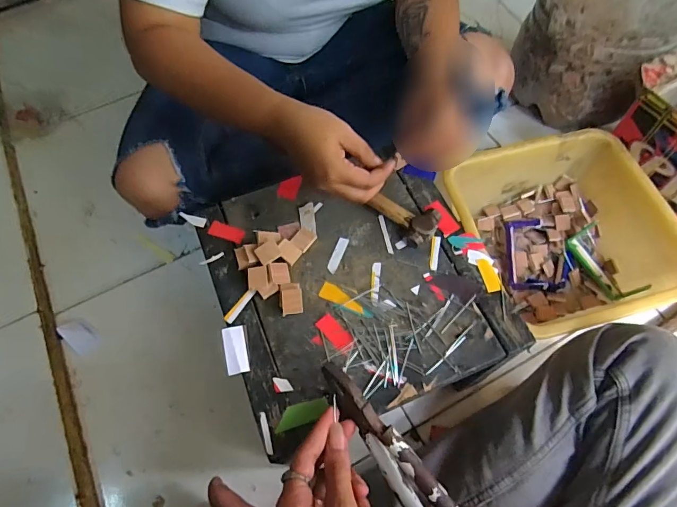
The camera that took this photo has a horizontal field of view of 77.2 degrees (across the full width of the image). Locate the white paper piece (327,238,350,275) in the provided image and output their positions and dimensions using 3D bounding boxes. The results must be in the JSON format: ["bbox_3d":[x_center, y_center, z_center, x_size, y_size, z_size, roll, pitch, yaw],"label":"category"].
[{"bbox_3d":[-0.001,0.001,0.455,0.011,0.004,0.043,18,65,11],"label":"white paper piece"}]

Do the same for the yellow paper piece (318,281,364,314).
[{"bbox_3d":[0.005,0.045,0.433,0.049,0.004,0.017,23,66,13],"label":"yellow paper piece"}]

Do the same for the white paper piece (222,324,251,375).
[{"bbox_3d":[-0.099,0.092,0.409,0.021,0.008,0.045,-13,63,-4],"label":"white paper piece"}]

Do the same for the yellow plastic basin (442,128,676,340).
[{"bbox_3d":[0.309,-0.019,0.614,0.267,0.124,0.273,-15,63,-5],"label":"yellow plastic basin"}]

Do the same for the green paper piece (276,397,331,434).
[{"bbox_3d":[-0.033,0.147,0.388,0.049,0.006,0.018,-16,63,-6],"label":"green paper piece"}]

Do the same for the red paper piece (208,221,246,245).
[{"bbox_3d":[-0.125,-0.024,0.476,0.041,0.004,0.018,16,65,10],"label":"red paper piece"}]

